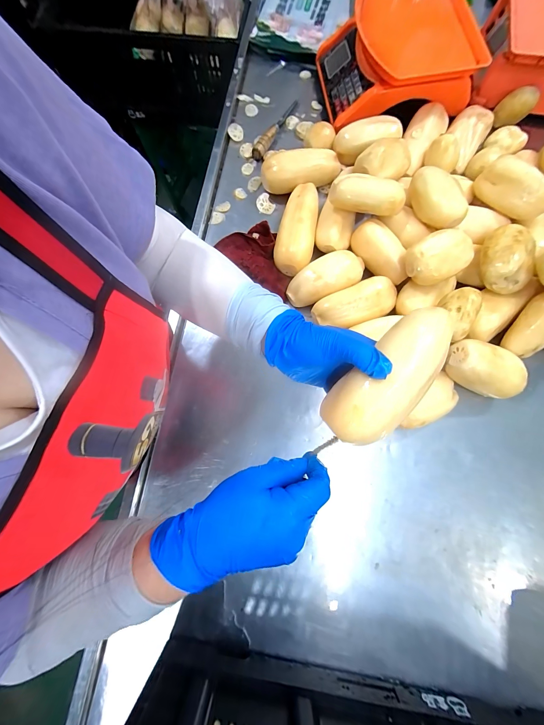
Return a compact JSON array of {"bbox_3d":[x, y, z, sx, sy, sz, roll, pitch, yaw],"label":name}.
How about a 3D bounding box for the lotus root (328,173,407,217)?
[{"bbox_3d":[0.171,-0.301,0.496,0.132,0.065,0.057,11,78,3],"label":"lotus root"}]

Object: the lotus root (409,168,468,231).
[{"bbox_3d":[0.297,-0.296,0.492,0.068,0.056,0.124,-23,78,-4],"label":"lotus root"}]

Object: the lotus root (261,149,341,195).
[{"bbox_3d":[0.061,-0.396,0.570,0.159,0.057,0.072,-8,77,-1],"label":"lotus root"}]

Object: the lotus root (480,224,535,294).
[{"bbox_3d":[0.399,-0.181,0.460,0.079,0.054,0.114,29,79,7],"label":"lotus root"}]

